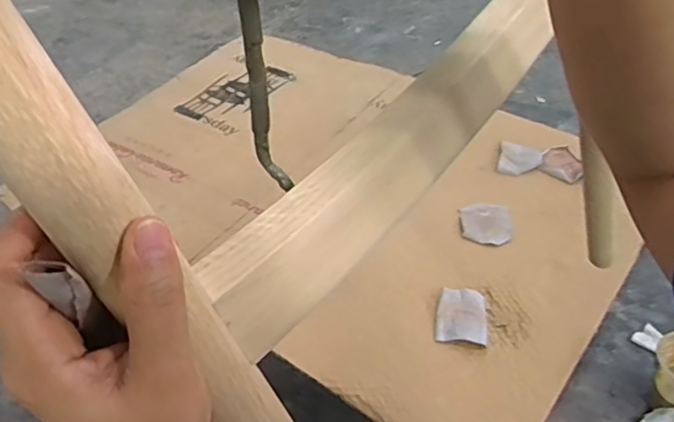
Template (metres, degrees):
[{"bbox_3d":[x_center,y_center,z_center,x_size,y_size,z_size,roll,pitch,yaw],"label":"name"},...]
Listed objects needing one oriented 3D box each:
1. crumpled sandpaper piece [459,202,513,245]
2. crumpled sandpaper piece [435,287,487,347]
[{"bbox_3d":[0.332,0.028,1.336,0.111,0.016,0.116,-1,45,3],"label":"crumpled sandpaper piece"},{"bbox_3d":[0.239,0.201,1.148,0.090,0.019,0.119,5,45,9],"label":"crumpled sandpaper piece"}]

